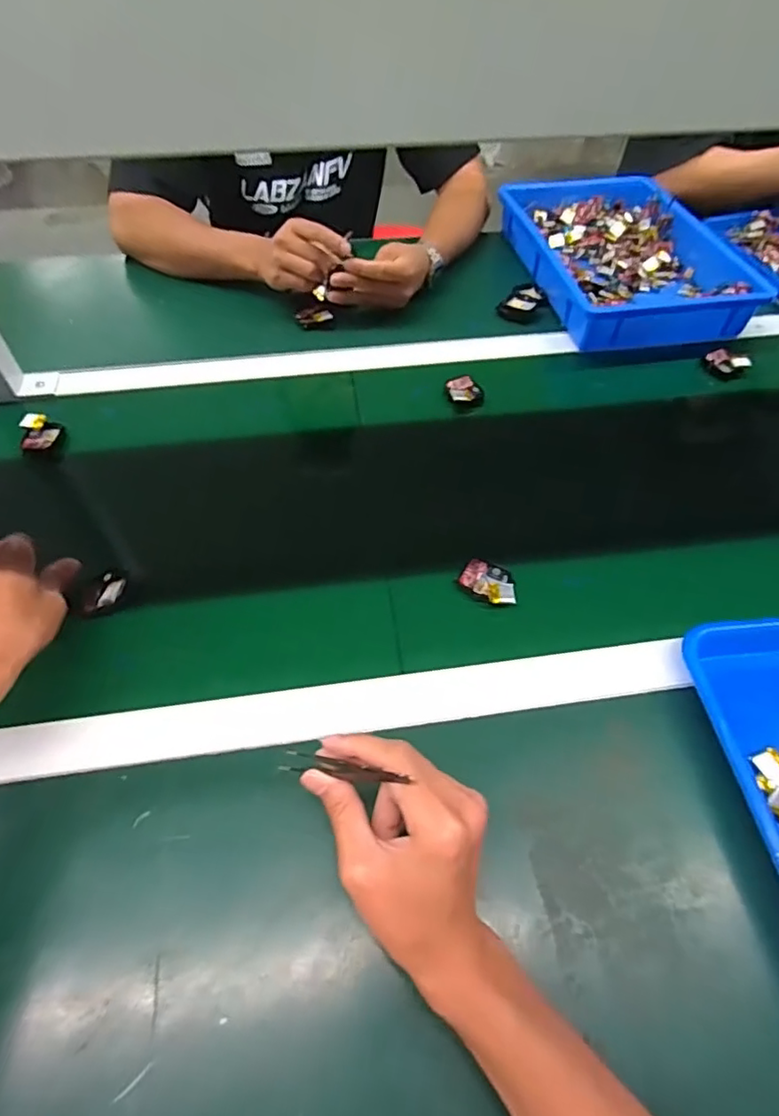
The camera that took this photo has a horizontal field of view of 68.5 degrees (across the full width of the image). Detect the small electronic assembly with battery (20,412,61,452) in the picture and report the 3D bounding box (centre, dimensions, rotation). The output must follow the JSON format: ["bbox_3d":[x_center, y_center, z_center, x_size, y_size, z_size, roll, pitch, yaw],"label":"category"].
[{"bbox_3d":[-0.376,-0.138,0.617,0.037,0.015,0.049,-17,55,-14],"label":"small electronic assembly with battery"}]

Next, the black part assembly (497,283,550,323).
[{"bbox_3d":[0.188,-0.351,0.783,0.054,0.022,0.079,24,56,16],"label":"black part assembly"}]

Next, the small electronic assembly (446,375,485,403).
[{"bbox_3d":[0.088,-0.195,0.662,0.039,0.011,0.042,1,53,-1],"label":"small electronic assembly"}]

